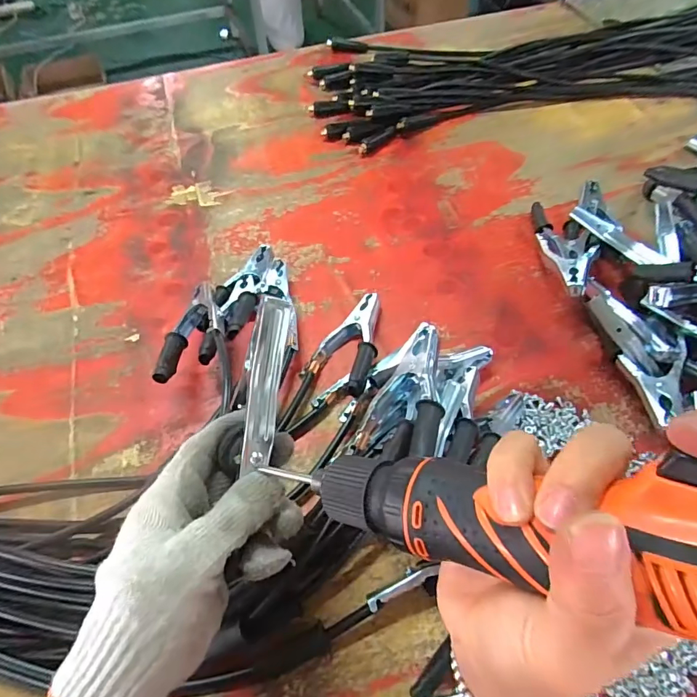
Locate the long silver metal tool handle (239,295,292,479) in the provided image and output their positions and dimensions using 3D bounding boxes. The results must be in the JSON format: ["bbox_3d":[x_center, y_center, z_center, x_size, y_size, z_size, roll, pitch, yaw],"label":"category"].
[{"bbox_3d":[-0.052,0.020,0.268,0.022,0.005,0.105,10,79,-21],"label":"long silver metal tool handle"}]

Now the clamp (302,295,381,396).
[{"bbox_3d":[0.012,-0.009,0.495,0.075,0.044,0.141,24,61,17],"label":"clamp"}]

